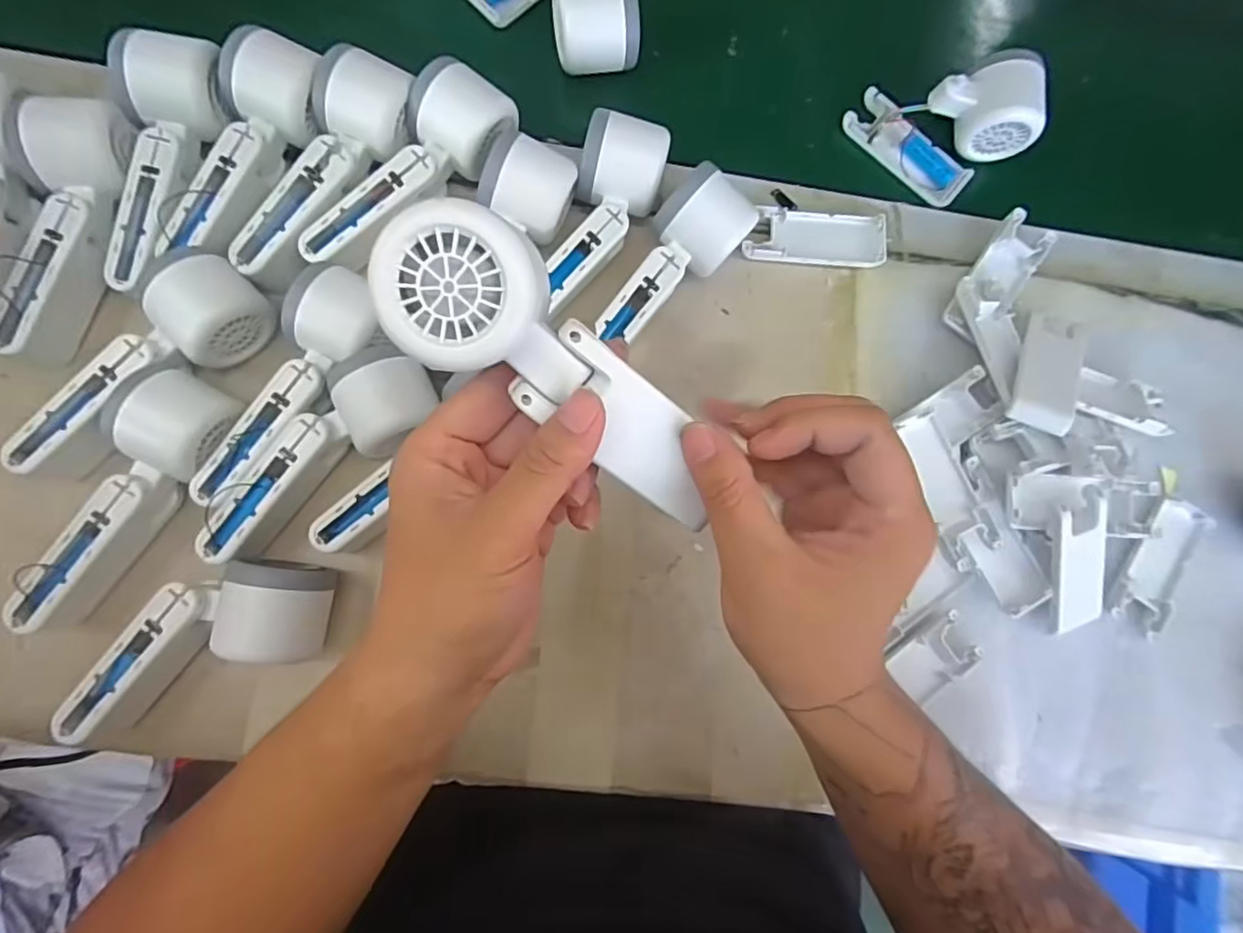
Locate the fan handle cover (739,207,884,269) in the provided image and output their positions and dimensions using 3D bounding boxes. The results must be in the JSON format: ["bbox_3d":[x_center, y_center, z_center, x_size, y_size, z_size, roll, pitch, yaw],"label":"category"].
[{"bbox_3d":[0.143,-0.170,0.451,0.101,0.018,0.041,5,82,-5],"label":"fan handle cover"}]

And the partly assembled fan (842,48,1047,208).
[{"bbox_3d":[0.247,-0.264,0.452,0.100,0.054,0.107,-39,87,-9],"label":"partly assembled fan"}]

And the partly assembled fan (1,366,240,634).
[{"bbox_3d":[-0.293,0.023,0.364,0.055,0.053,0.166,28,81,-1],"label":"partly assembled fan"}]

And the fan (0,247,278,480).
[{"bbox_3d":[-0.296,-0.058,0.379,0.064,0.051,0.168,39,81,1],"label":"fan"}]

